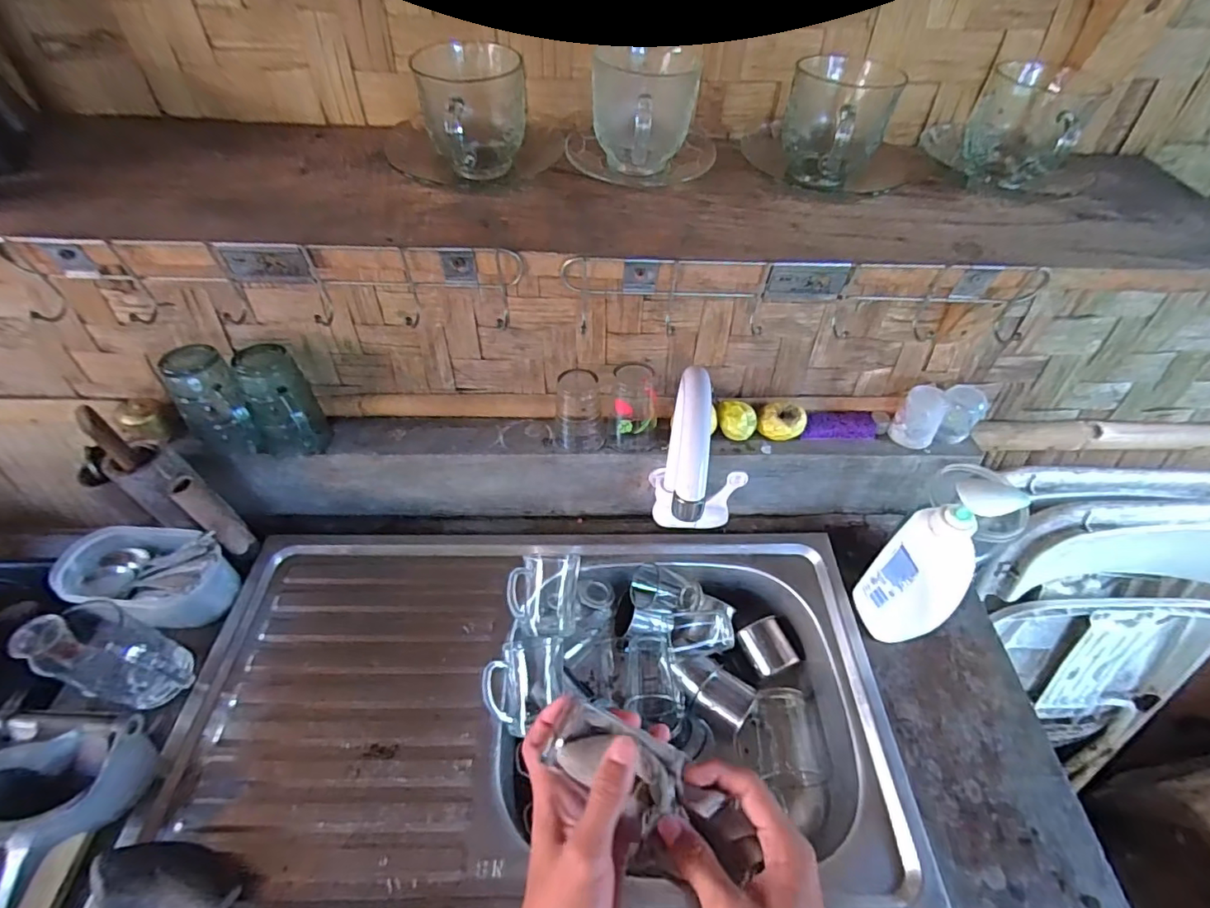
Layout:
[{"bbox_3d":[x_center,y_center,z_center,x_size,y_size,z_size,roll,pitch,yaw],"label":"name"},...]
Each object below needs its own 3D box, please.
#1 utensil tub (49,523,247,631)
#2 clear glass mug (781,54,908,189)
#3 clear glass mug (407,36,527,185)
[{"bbox_3d":[-0.536,0.142,0.627,0.182,0.087,0.110,10,50,7],"label":"utensil tub"},{"bbox_3d":[0.177,-0.250,0.411,0.077,0.079,0.087,18,52,13],"label":"clear glass mug"},{"bbox_3d":[-0.097,-0.246,0.395,0.079,0.079,0.090,-5,51,-6],"label":"clear glass mug"}]

